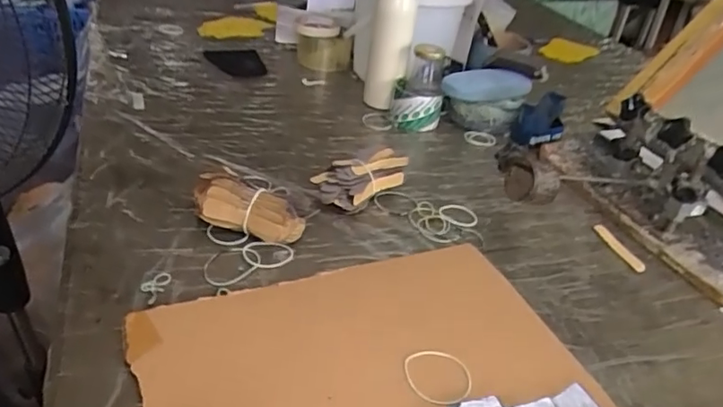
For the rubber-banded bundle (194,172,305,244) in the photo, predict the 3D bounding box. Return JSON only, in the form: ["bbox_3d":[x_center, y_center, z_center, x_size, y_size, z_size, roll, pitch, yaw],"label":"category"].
[{"bbox_3d":[-0.123,0.007,0.593,0.122,0.049,0.033,22,33,0],"label":"rubber-banded bundle"}]

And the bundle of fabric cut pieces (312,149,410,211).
[{"bbox_3d":[-0.001,-0.028,0.681,0.061,0.050,0.125,30,39,31],"label":"bundle of fabric cut pieces"}]

